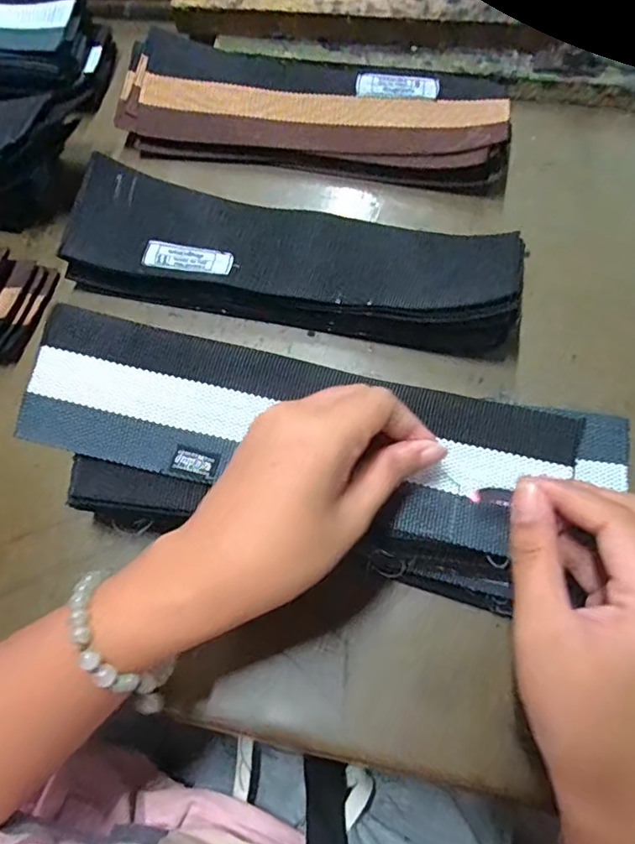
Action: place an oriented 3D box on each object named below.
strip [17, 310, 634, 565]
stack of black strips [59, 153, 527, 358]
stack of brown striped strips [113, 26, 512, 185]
[{"bbox_3d":[0.001,0.007,0.274,0.298,0.027,0.078,11,70,4],"label":"strip"},{"bbox_3d":[-0.019,-0.105,0.364,0.300,0.042,0.090,13,70,7],"label":"stack of black strips"},{"bbox_3d":[-0.005,-0.239,0.418,0.295,0.034,0.094,9,70,6],"label":"stack of brown striped strips"}]

